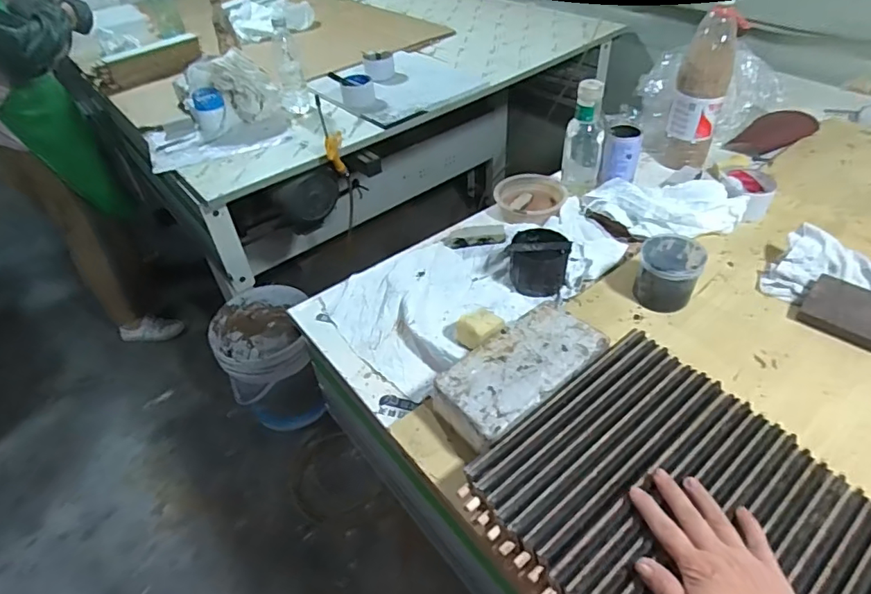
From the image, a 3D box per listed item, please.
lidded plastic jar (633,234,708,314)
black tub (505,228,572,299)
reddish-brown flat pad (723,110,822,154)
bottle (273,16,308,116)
[{"bbox_3d":[0.331,-0.032,0.747,0.083,0.080,0.087,13,47,19],"label":"lidded plastic jar"},{"bbox_3d":[0.158,-0.054,0.800,0.083,0.070,0.090,-3,44,3],"label":"black tub"},{"bbox_3d":[0.686,-0.337,1.071,0.155,0.022,0.080,-26,76,16],"label":"reddish-brown flat pad"},{"bbox_3d":[-0.361,-0.557,1.269,0.067,0.204,0.073,-19,45,-13],"label":"bottle"}]

